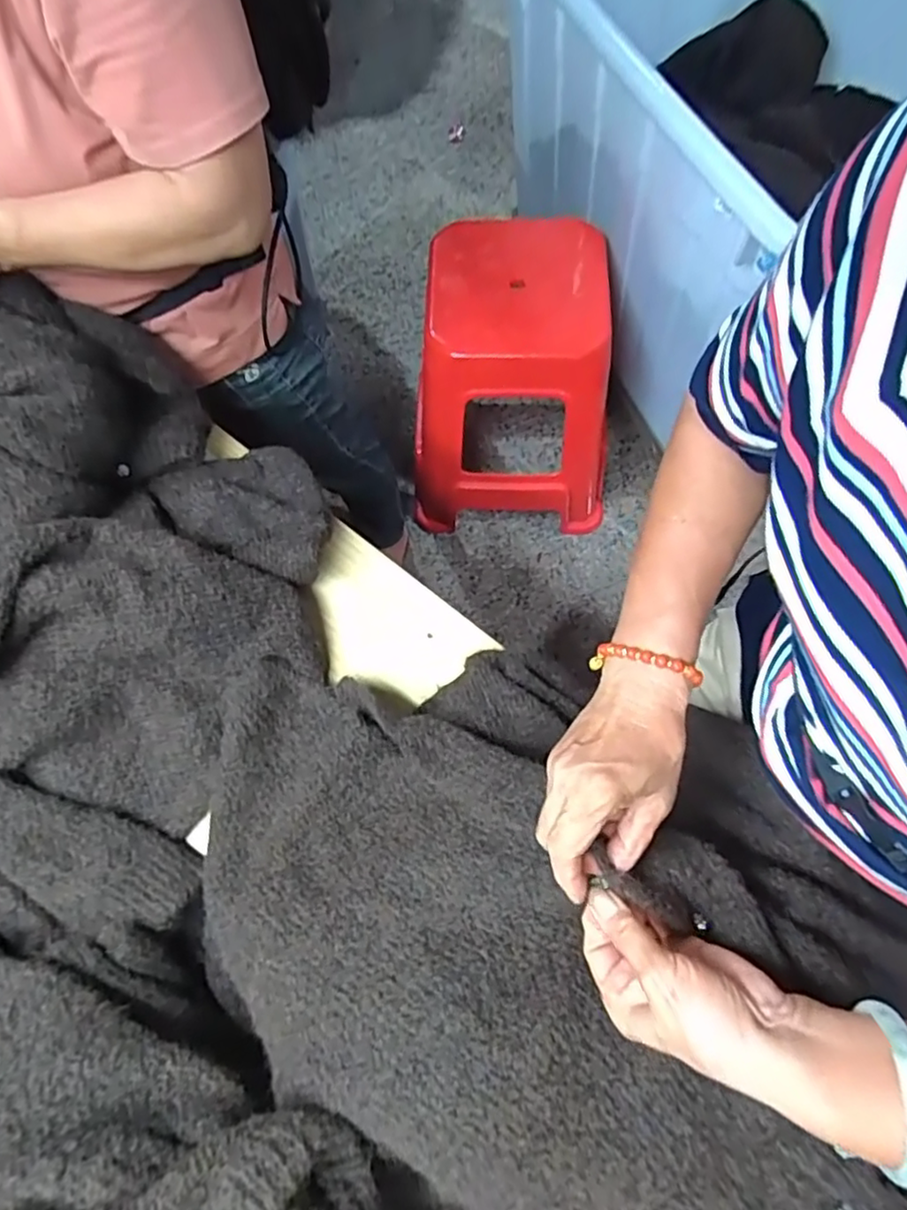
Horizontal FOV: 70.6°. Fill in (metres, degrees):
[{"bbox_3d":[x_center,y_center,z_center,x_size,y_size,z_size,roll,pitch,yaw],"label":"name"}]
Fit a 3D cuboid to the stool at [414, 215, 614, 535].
[{"bbox_3d":[0.121,-0.426,1.283,0.400,0.507,0.356,0,69,2],"label":"stool"}]

